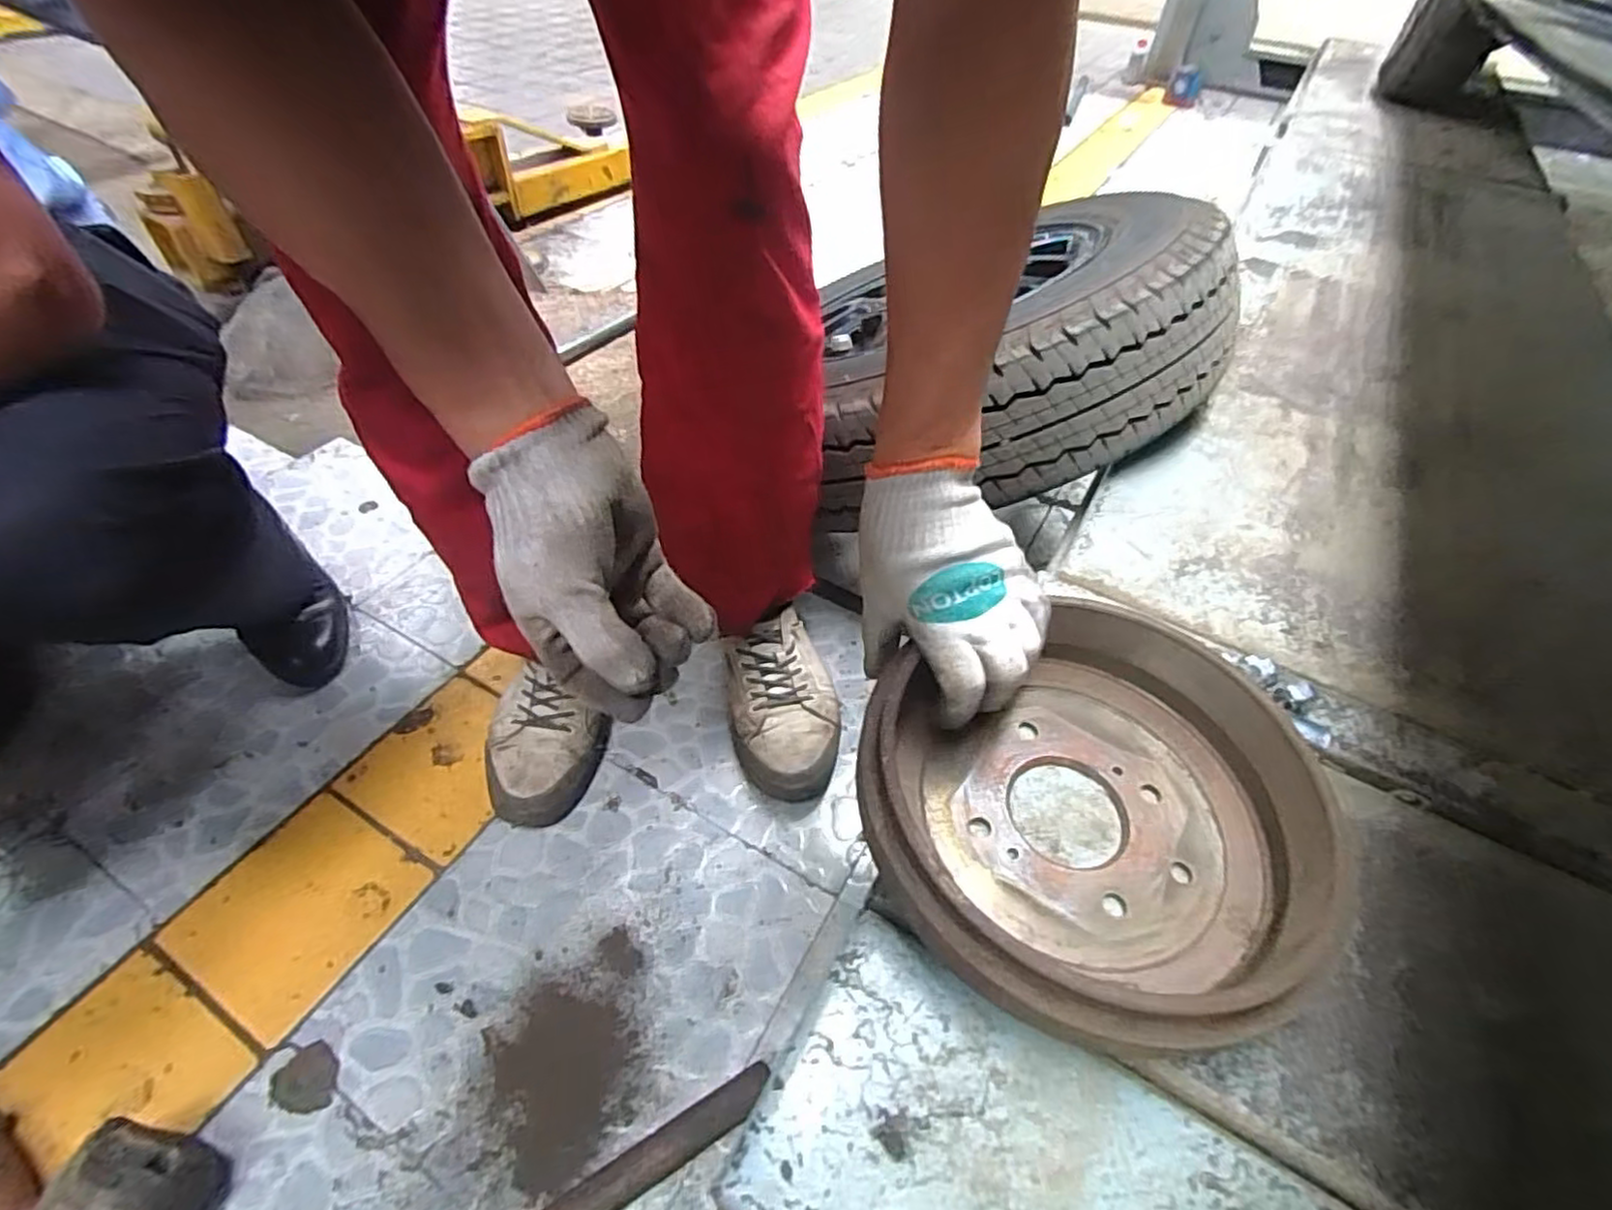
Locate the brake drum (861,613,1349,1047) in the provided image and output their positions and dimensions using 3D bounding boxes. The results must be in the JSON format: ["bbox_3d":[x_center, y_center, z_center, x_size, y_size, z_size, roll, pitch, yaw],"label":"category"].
[{"bbox_3d":[0.159,0.111,0.399,0.242,0.075,0.227,0,47,0],"label":"brake drum"}]

